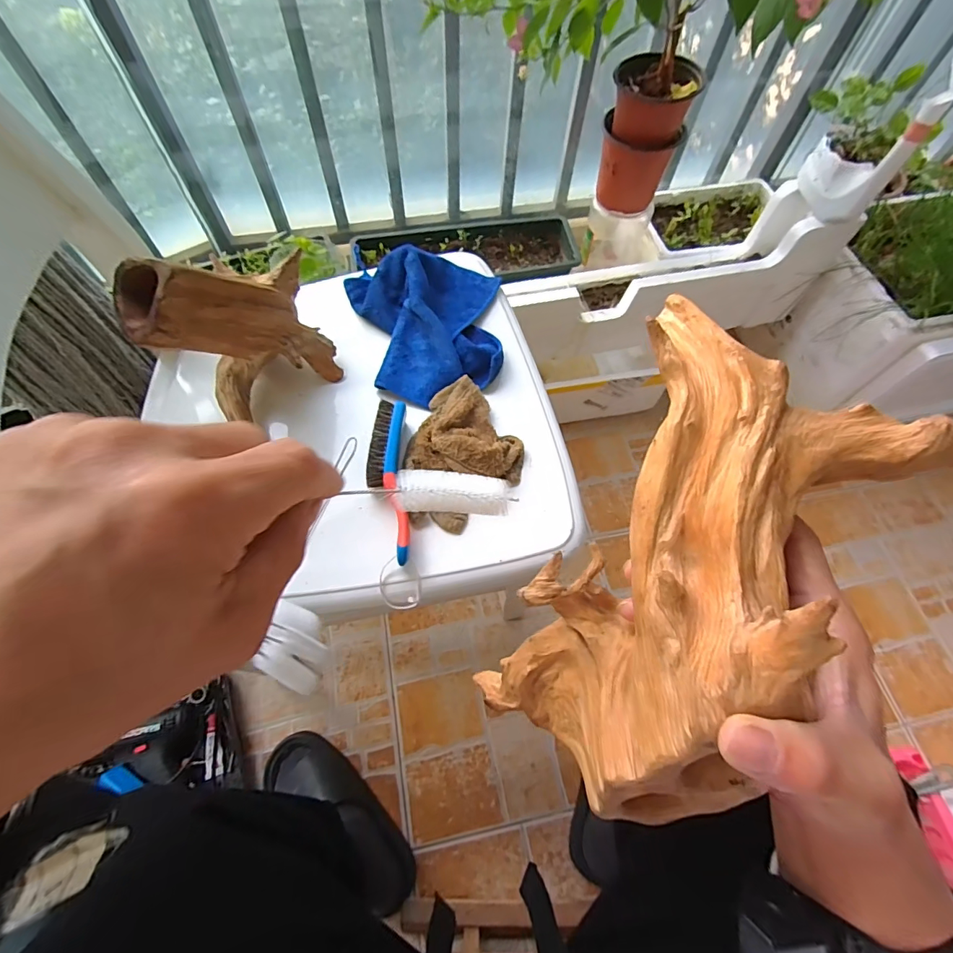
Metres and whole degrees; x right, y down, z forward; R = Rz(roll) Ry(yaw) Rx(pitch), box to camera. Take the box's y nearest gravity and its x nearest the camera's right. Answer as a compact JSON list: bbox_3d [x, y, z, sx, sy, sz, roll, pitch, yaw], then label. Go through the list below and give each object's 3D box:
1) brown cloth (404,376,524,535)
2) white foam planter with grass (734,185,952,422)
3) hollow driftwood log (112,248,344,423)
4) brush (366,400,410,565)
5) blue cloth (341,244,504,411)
[{"bbox_3d":[-0.010,-0.030,0.440,0.112,0.034,0.147,11,63,5],"label":"brown cloth"},{"bbox_3d":[0.862,-0.321,0.851,0.479,0.343,0.340,-6,63,-4],"label":"white foam planter with grass"},{"bbox_3d":[-0.217,-0.148,0.418,0.135,0.164,0.116,-25,66,-13],"label":"hollow driftwood log"},{"bbox_3d":[-0.081,0.000,0.421,0.035,0.022,0.155,-4,63,-3],"label":"brush"},{"bbox_3d":[-0.050,-0.181,0.507,0.173,0.048,0.200,-11,64,-7],"label":"blue cloth"}]

